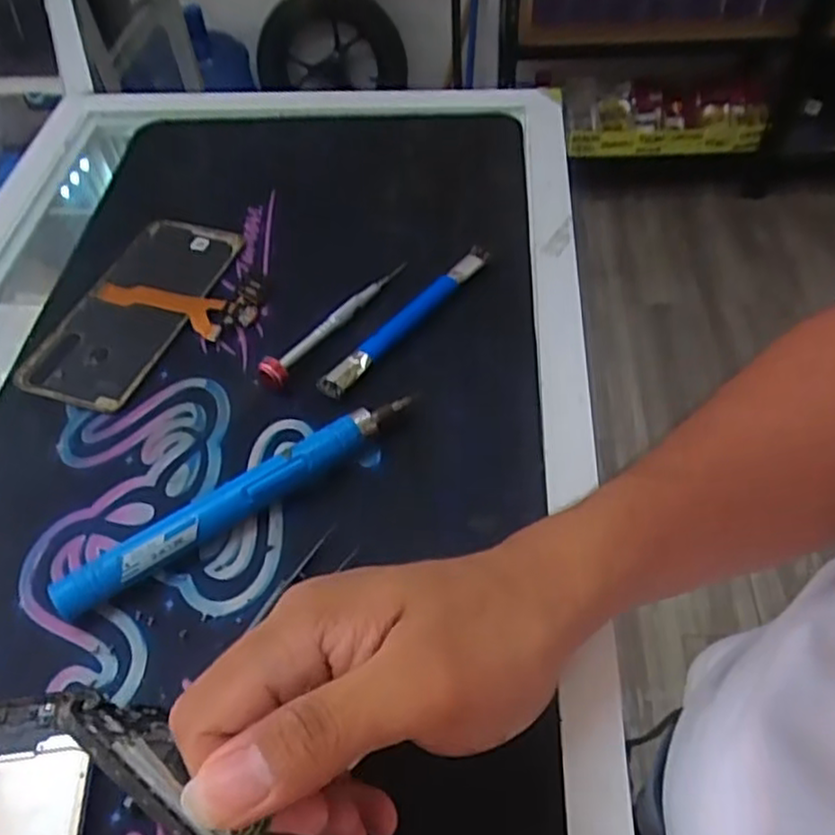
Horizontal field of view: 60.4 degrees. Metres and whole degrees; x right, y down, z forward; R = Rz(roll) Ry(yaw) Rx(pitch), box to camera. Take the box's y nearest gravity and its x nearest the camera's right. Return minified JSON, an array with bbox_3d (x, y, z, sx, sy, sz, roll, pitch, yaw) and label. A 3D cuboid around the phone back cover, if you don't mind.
[{"bbox_3d":[-0.171,-0.068,0.435,0.073,0.004,0.153,12,54,14],"label":"phone back cover"}]

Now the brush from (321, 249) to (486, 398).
[{"bbox_3d":[-0.005,-0.057,0.407,0.015,0.009,0.135,32,61,26],"label":"brush"}]

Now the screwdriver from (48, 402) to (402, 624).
[{"bbox_3d":[-0.081,0.038,0.337,0.180,0.019,0.017,-31,56,-18],"label":"screwdriver"}]

